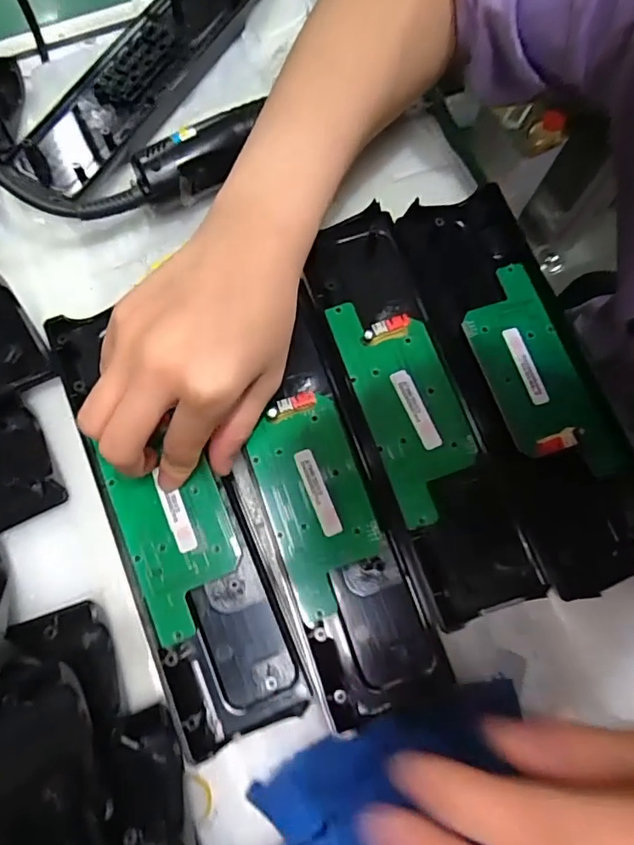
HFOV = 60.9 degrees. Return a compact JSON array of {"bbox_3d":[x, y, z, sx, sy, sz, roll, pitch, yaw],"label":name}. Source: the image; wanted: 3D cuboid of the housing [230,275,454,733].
[{"bbox_3d":[0.001,0.042,0.297,0.077,0.013,0.220,-19,75,-7],"label":"housing"}]

